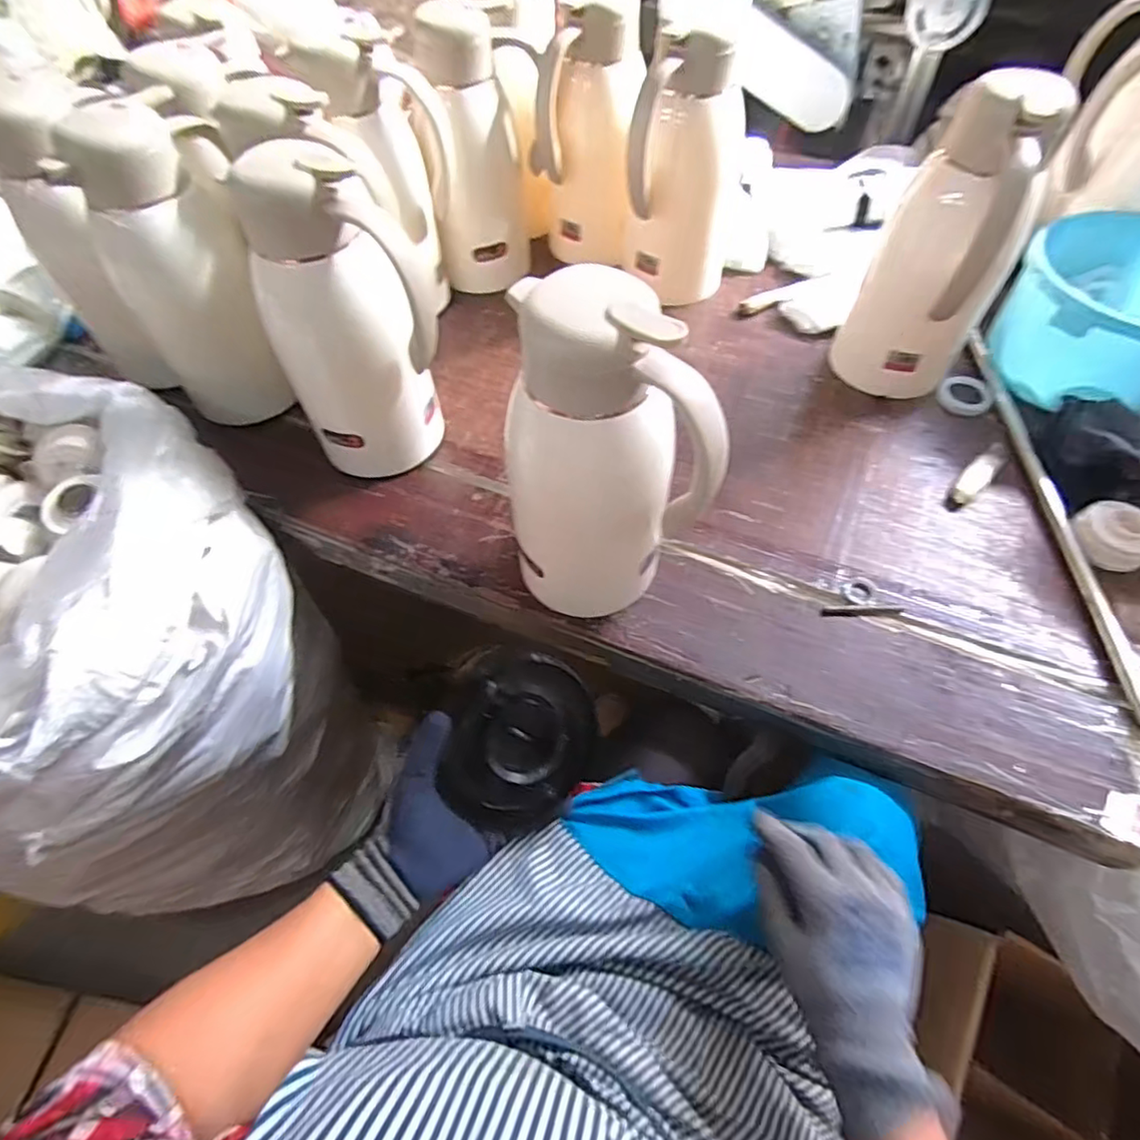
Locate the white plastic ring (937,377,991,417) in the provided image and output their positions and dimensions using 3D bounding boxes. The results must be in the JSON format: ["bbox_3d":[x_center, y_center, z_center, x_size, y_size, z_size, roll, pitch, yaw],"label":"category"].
[{"bbox_3d":[0.449,-0.198,0.694,0.057,0.008,0.055,-1,58,1],"label":"white plastic ring"}]

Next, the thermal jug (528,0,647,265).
[{"bbox_3d":[0.019,-0.518,0.739,0.117,0.252,0.114,3,58,3],"label":"thermal jug"}]

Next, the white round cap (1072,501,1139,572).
[{"bbox_3d":[0.504,-0.030,0.571,0.064,0.037,0.064,-27,61,-15],"label":"white round cap"}]

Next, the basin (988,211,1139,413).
[{"bbox_3d":[0.591,-0.270,0.669,0.207,0.120,0.195,-1,58,1],"label":"basin"}]

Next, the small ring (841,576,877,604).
[{"bbox_3d":[0.270,0.020,0.569,0.033,0.004,0.027,-26,61,-14],"label":"small ring"}]

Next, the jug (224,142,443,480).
[{"bbox_3d":[-0.197,-0.210,0.552,0.125,0.275,0.109,-29,62,-16],"label":"jug"}]

